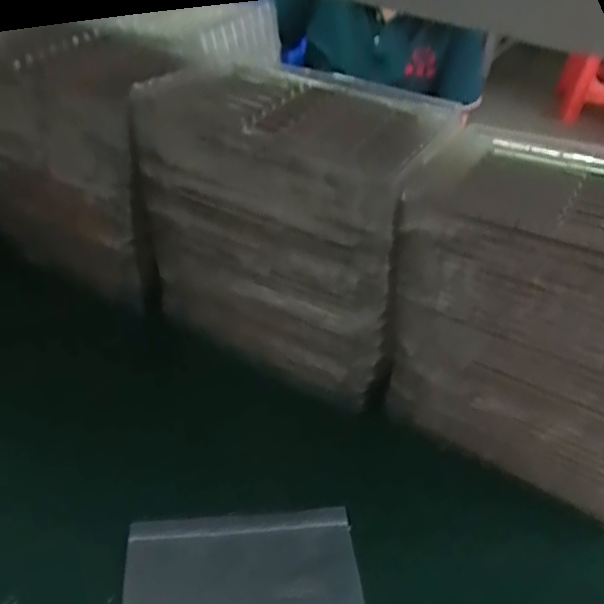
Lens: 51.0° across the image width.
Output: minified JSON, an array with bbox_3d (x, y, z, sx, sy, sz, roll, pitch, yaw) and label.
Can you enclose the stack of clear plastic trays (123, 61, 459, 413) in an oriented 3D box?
[{"bbox_3d":[-0.012,-0.077,0.687,0.276,0.287,0.150,21,44,18],"label":"stack of clear plastic trays"}]

